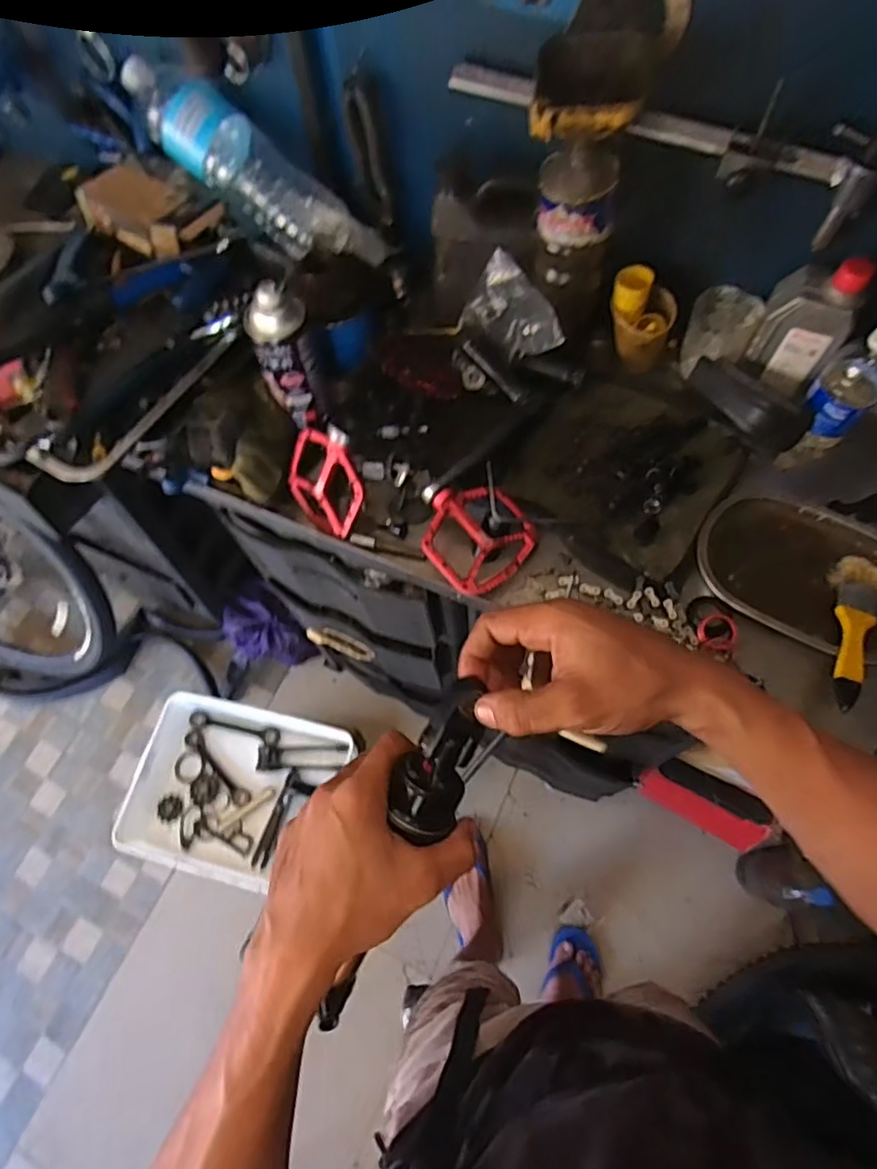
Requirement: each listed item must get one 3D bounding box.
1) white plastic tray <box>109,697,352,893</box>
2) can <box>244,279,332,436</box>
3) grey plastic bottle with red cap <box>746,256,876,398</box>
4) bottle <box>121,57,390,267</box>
[{"bbox_3d":[-0.328,0.334,1.008,0.323,0.062,0.264,12,68,9],"label":"white plastic tray"},{"bbox_3d":[-0.160,-0.242,0.681,0.071,0.165,0.053,-22,66,-6],"label":"can"},{"bbox_3d":[0.375,-0.264,0.650,0.056,0.153,0.089,-32,68,-10],"label":"grey plastic bottle with red cap"},{"bbox_3d":[-0.229,-0.507,0.771,0.361,0.072,0.096,34,70,-12],"label":"bottle"}]

